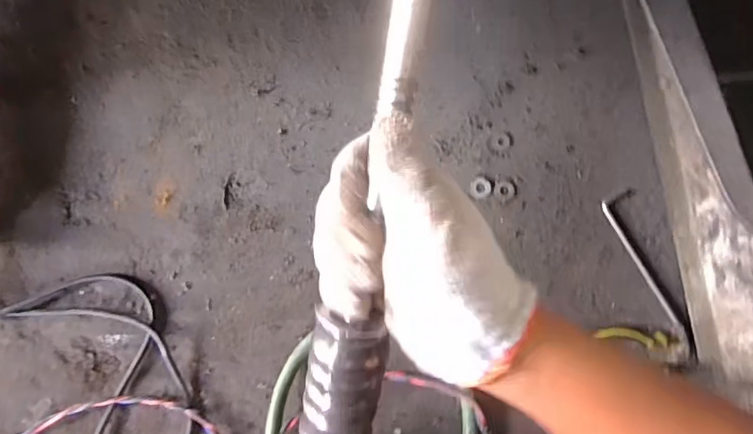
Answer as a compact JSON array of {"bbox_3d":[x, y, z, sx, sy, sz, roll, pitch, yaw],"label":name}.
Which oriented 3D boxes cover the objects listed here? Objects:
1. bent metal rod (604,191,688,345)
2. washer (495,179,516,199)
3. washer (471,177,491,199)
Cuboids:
[{"bbox_3d":[0.332,0.055,0.628,0.041,0.019,0.181,-25,84,-6],"label":"bent metal rod"},{"bbox_3d":[0.156,-0.033,0.638,0.024,0.004,0.025,0,82,-3],"label":"washer"},{"bbox_3d":[0.126,-0.036,0.636,0.025,0.004,0.027,0,82,-3],"label":"washer"}]

